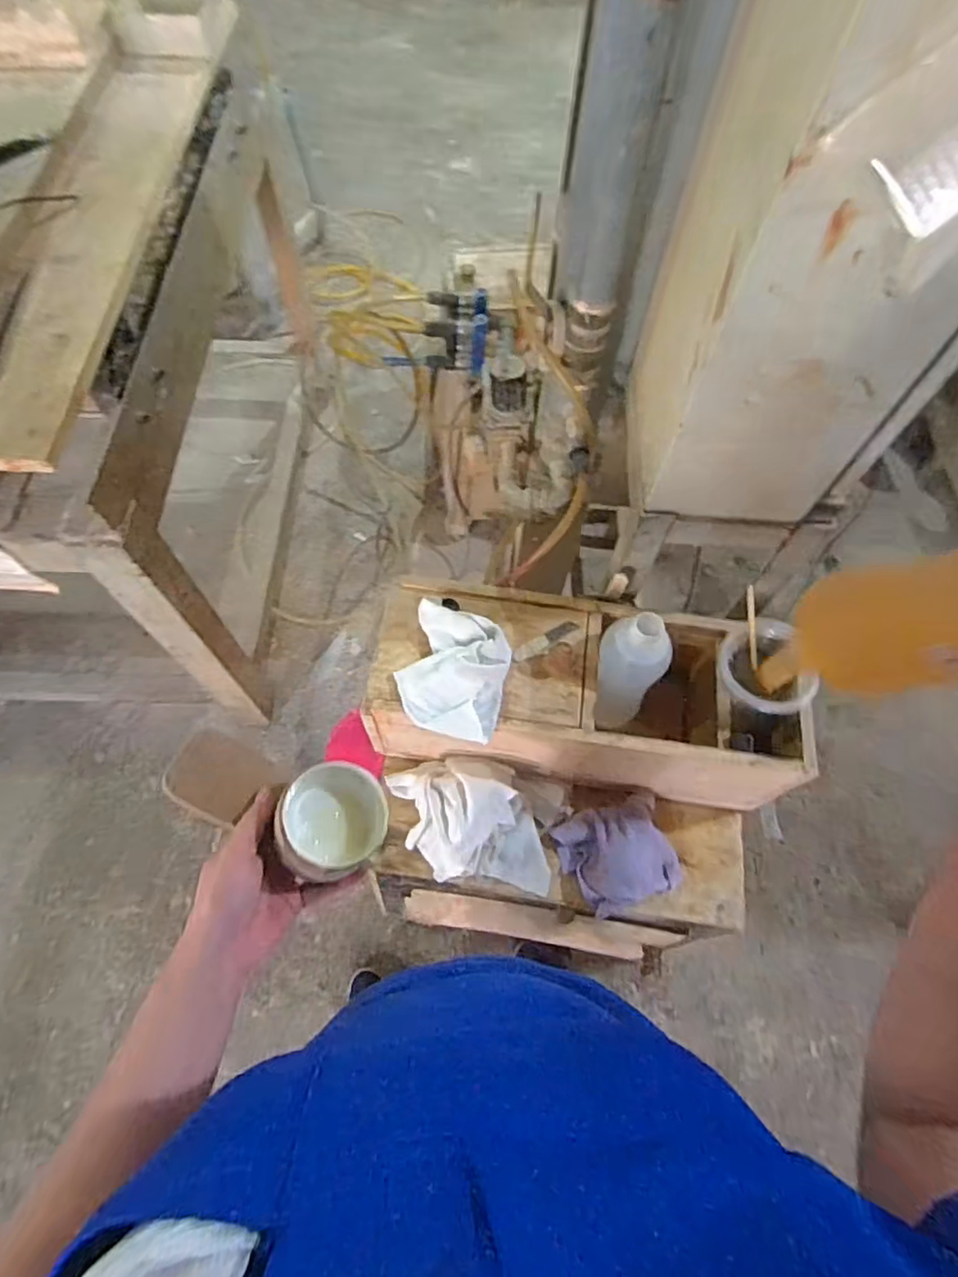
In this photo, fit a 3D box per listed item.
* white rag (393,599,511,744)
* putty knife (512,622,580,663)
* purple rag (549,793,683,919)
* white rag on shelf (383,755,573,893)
[{"bbox_3d":[-0.029,0.037,0.732,0.121,0.035,0.143,13,65,5],"label":"white rag"},{"bbox_3d":[0.084,0.004,0.781,0.095,0.005,0.020,-29,68,-14],"label":"putty knife"},{"bbox_3d":[0.183,0.283,0.821,0.140,0.060,0.128,-19,66,-10],"label":"purple rag"},{"bbox_3d":[-0.009,0.233,0.807,0.240,0.089,0.147,11,65,4],"label":"white rag on shelf"}]

